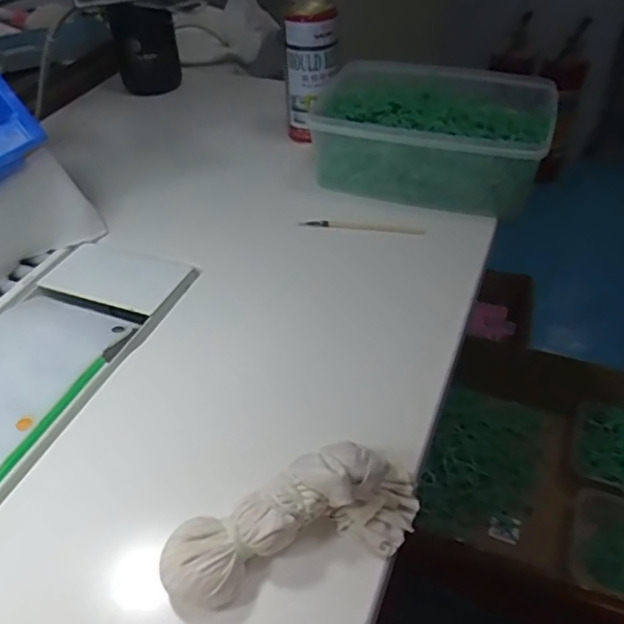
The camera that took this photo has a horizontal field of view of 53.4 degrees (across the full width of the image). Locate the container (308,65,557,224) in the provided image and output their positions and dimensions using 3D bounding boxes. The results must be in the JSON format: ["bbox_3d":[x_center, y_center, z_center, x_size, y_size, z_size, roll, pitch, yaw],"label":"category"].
[{"bbox_3d":[0.128,-0.199,0.703,0.260,0.091,0.182,14,45,17],"label":"container"}]

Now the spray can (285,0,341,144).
[{"bbox_3d":[0.000,-0.287,0.734,0.061,0.172,0.059,-3,42,-1],"label":"spray can"}]

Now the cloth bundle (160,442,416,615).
[{"bbox_3d":[-0.012,0.123,0.380,0.161,0.051,0.067,-14,44,-13],"label":"cloth bundle"}]

